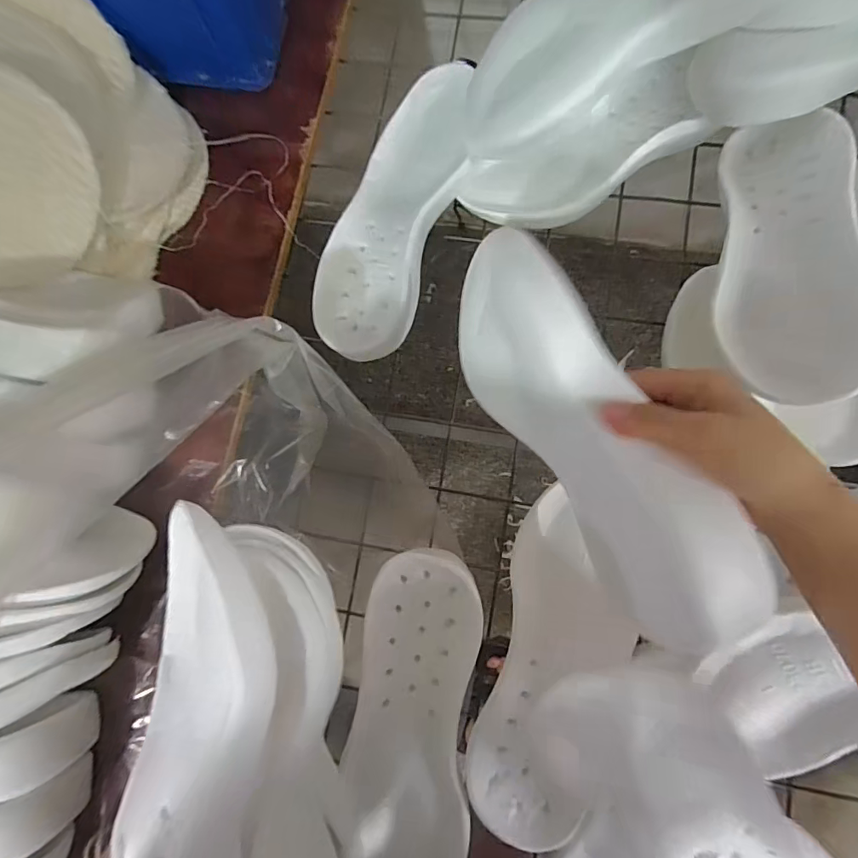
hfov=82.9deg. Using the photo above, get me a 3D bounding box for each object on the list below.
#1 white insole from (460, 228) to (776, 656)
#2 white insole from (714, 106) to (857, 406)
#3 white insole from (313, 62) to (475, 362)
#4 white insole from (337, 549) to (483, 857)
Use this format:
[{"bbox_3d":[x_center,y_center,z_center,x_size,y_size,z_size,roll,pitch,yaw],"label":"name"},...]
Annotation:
[{"bbox_3d":[0.099,-0.004,0.314,0.038,0.111,0.281,-13,66,-29],"label":"white insole"},{"bbox_3d":[0.298,-0.155,0.404,0.105,0.025,0.284,-7,66,33],"label":"white insole"},{"bbox_3d":[-0.034,-0.210,0.464,0.106,0.038,0.291,21,85,7],"label":"white insole"},{"bbox_3d":[-0.016,0.260,0.415,0.104,0.026,0.297,4,83,5],"label":"white insole"}]

